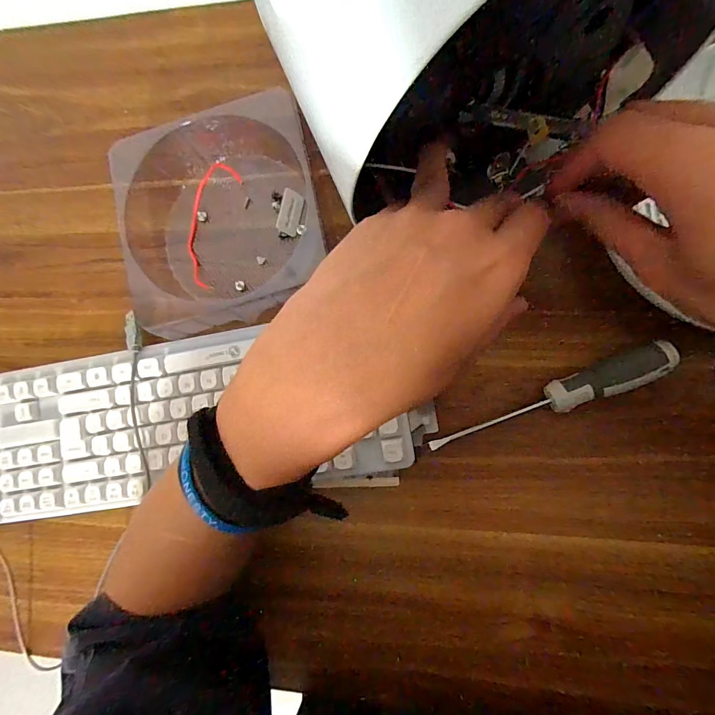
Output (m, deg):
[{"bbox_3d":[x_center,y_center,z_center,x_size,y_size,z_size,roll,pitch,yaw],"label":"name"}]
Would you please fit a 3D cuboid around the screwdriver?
[{"bbox_3d":[0.139,0.033,0.292,0.176,0.030,0.024,-24,82,5],"label":"screwdriver"}]

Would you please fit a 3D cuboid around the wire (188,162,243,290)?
[{"bbox_3d":[-0.132,-0.119,0.352,0.036,0.011,0.116,13,85,8],"label":"wire"}]

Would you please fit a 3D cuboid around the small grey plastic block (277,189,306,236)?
[{"bbox_3d":[-0.058,-0.124,0.339,0.006,0.021,0.036,10,85,49],"label":"small grey plastic block"}]

